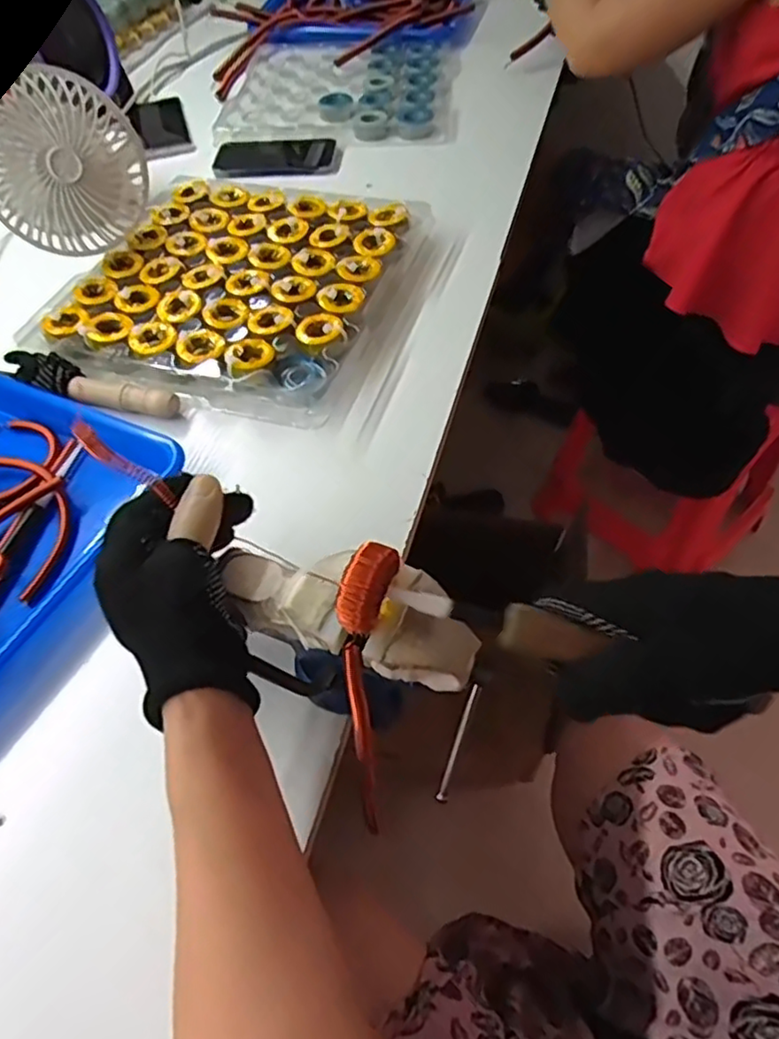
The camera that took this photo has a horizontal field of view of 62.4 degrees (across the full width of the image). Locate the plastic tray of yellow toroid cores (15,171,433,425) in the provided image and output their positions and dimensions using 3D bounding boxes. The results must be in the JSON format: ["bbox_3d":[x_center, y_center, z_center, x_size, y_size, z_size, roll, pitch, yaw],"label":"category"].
[{"bbox_3d":[-0.138,-0.224,0.607,0.280,0.038,0.286,15,58,13],"label":"plastic tray of yellow toroid cores"}]

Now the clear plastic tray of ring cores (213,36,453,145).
[{"bbox_3d":[-0.063,-0.595,0.885,0.295,0.022,0.288,5,54,5],"label":"clear plastic tray of ring cores"}]

